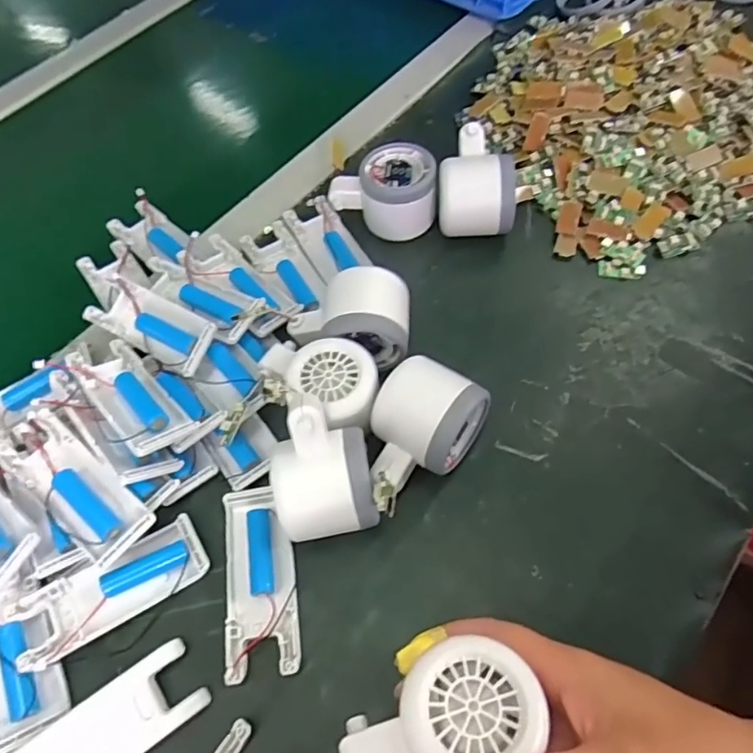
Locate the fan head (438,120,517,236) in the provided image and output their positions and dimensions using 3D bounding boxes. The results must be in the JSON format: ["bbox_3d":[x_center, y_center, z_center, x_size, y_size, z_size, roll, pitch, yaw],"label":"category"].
[{"bbox_3d":[0.076,-0.147,0.449,0.056,0.061,0.073,-2,61,3],"label":"fan head"}]

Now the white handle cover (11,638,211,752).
[{"bbox_3d":[-0.142,0.187,0.296,0.102,0.014,0.040,-33,64,-14],"label":"white handle cover"}]

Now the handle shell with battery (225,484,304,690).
[{"bbox_3d":[-0.069,0.117,0.334,0.040,0.014,0.106,-11,61,-2],"label":"handle shell with battery"}]

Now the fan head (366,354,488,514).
[{"bbox_3d":[0.026,0.036,0.349,0.056,0.054,0.088,27,66,17],"label":"fan head"}]

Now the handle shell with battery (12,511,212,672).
[{"bbox_3d":[-0.153,0.123,0.331,0.102,0.020,0.042,-25,64,-27],"label":"handle shell with battery"}]

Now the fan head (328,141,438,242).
[{"bbox_3d":[0.006,-0.150,0.460,0.084,0.052,0.055,5,61,7],"label":"fan head"}]

